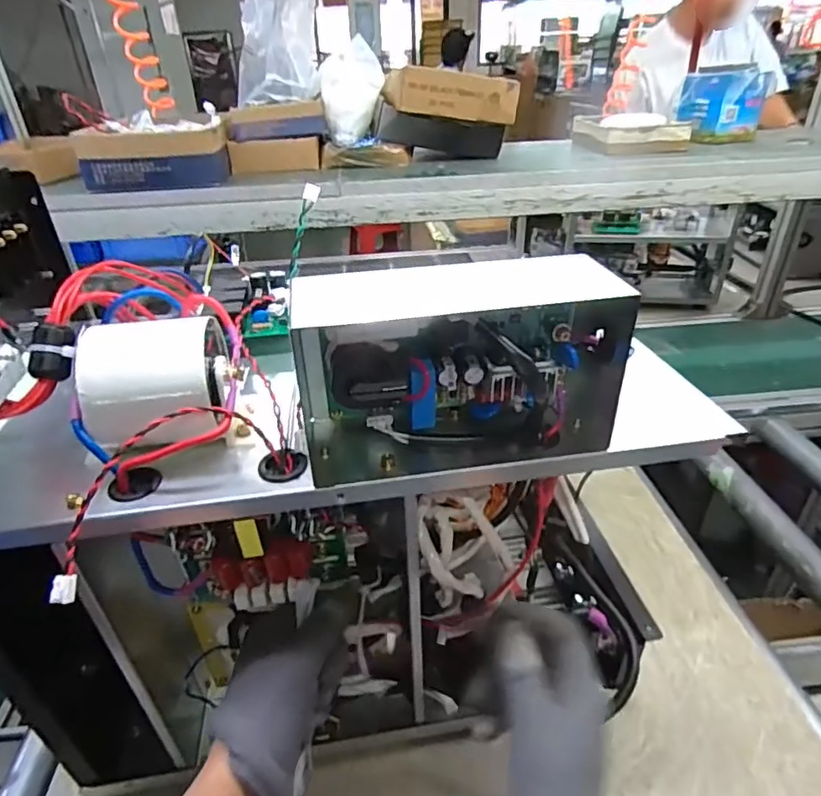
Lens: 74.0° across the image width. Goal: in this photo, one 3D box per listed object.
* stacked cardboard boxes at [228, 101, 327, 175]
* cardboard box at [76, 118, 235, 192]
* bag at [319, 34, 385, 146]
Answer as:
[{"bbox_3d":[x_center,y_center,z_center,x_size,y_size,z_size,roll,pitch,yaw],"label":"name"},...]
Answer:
[{"bbox_3d":[-0.196,-0.384,0.808,0.143,0.084,0.056,-8,33,-10],"label":"stacked cardboard boxes"},{"bbox_3d":[-0.339,-0.322,0.733,0.185,0.073,0.073,-12,34,-17],"label":"cardboard box"},{"bbox_3d":[-0.087,-0.456,0.820,0.094,0.121,0.064,-4,33,-4],"label":"bag"}]

